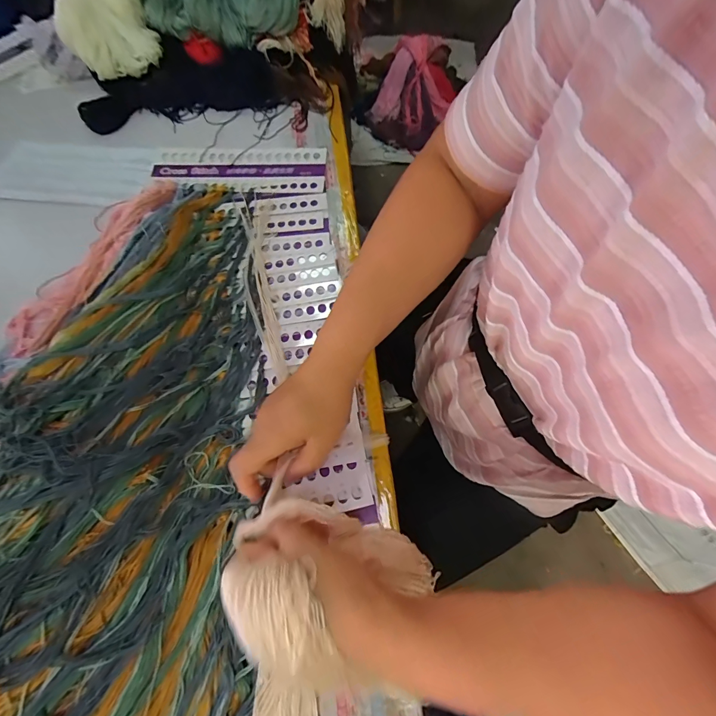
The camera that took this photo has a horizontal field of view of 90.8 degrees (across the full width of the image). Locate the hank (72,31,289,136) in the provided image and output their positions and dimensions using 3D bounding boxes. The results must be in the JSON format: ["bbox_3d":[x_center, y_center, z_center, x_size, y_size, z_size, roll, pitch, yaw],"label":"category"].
[{"bbox_3d":[-0.254,-0.402,0.513,0.280,0.052,0.093,-10,69,-3],"label":"hank"}]

